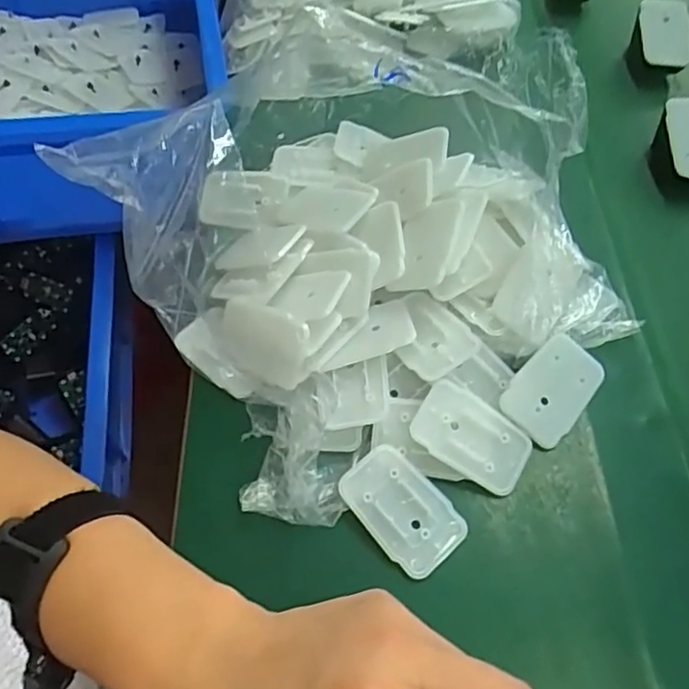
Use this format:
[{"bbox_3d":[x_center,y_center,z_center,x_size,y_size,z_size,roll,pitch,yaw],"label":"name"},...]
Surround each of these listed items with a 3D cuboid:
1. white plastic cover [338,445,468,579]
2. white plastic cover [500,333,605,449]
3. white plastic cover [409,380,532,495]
[{"bbox_3d":[0.032,0.092,0.348,0.043,0.011,0.068,-40,67,-22],"label":"white plastic cover"},{"bbox_3d":[0.127,0.025,0.376,0.042,0.012,0.065,37,65,19],"label":"white plastic cover"},{"bbox_3d":[0.075,0.054,0.362,0.068,0.006,0.044,35,72,2],"label":"white plastic cover"}]

